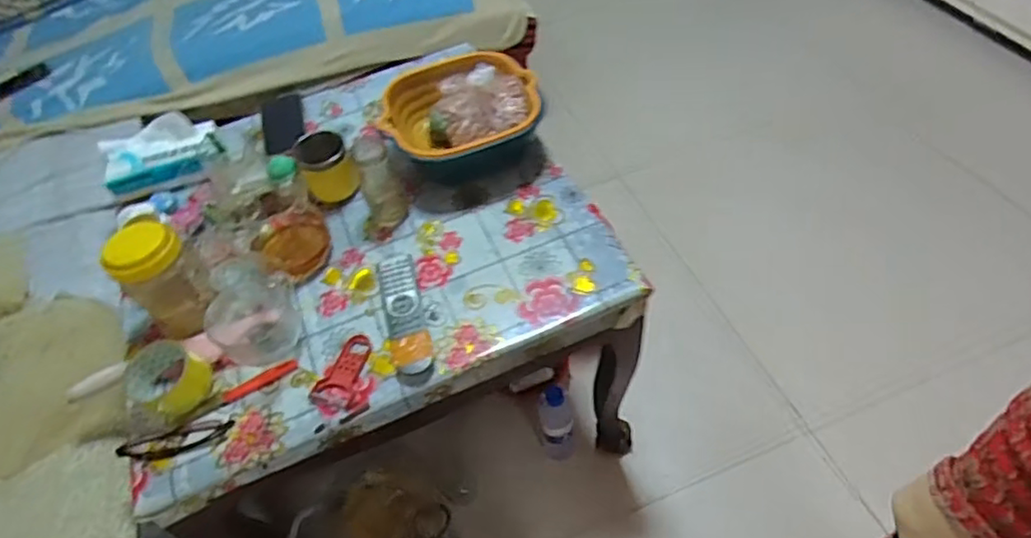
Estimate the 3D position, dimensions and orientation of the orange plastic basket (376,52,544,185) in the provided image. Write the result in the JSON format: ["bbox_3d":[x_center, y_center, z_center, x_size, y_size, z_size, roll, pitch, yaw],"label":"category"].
[{"bbox_3d":[-0.086,-0.245,1.042,0.235,0.108,0.215,-15,53,-6],"label":"orange plastic basket"}]

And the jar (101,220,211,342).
[{"bbox_3d":[-0.471,0.012,0.869,0.079,0.155,0.087,37,64,28],"label":"jar"}]

